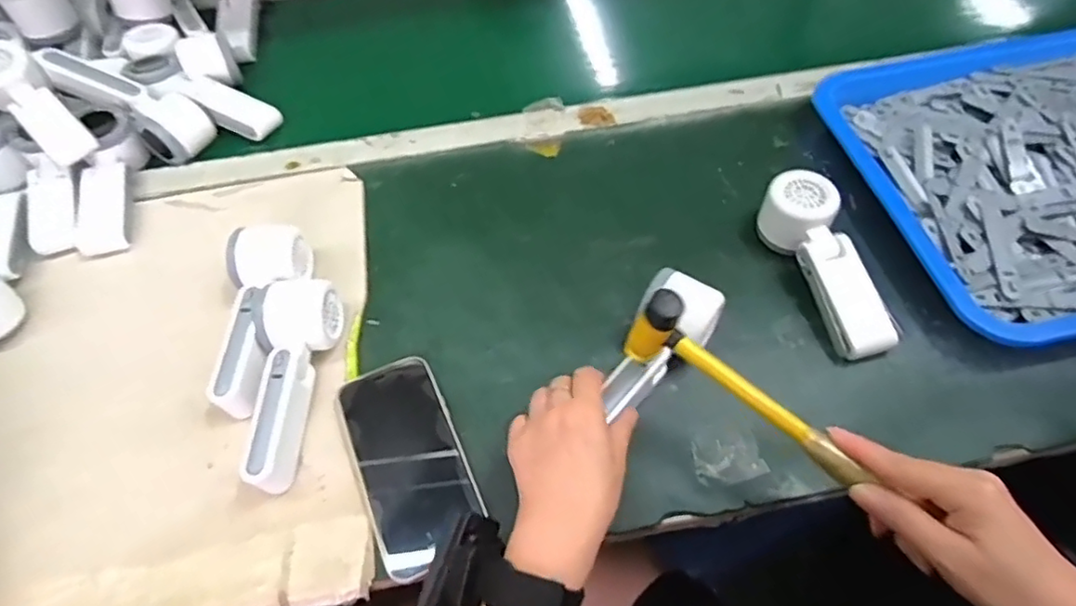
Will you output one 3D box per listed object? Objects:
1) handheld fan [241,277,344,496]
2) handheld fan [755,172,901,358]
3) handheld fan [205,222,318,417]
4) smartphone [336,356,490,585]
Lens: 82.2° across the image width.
[{"bbox_3d":[-0.191,0.060,0.481,0.056,0.047,0.164,-5,56,-1],"label":"handheld fan"},{"bbox_3d":[0.242,-0.032,0.525,0.052,0.045,0.165,-16,70,-8],"label":"handheld fan"},{"bbox_3d":[-0.223,0.011,0.507,0.065,0.054,0.165,-6,56,-1],"label":"handheld fan"},{"bbox_3d":[-0.096,0.117,0.462,0.077,0.013,0.154,-22,58,-12],"label":"smartphone"}]

